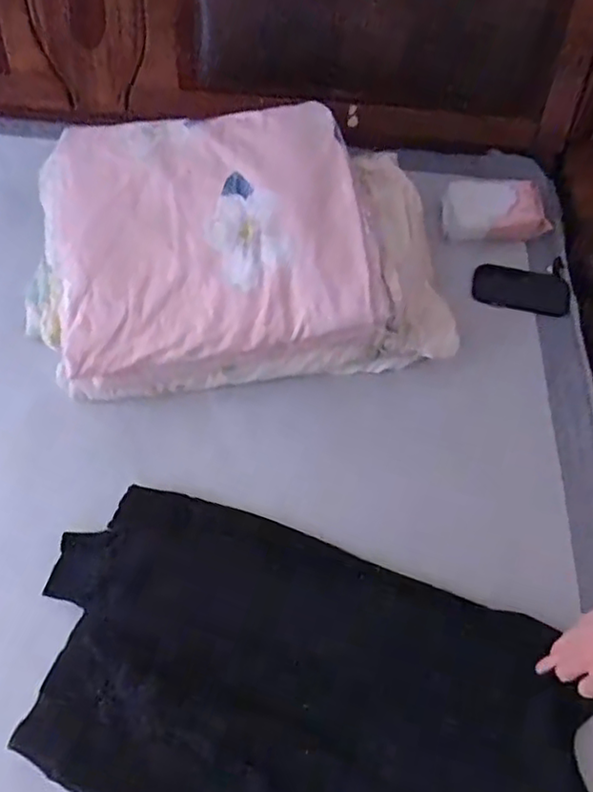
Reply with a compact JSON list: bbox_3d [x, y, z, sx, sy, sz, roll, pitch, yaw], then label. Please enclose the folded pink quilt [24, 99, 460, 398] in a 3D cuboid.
[{"bbox_3d":[-0.091,-0.217,0.925,0.611,0.195,0.366,-9,60,-7],"label":"folded pink quilt"}]

